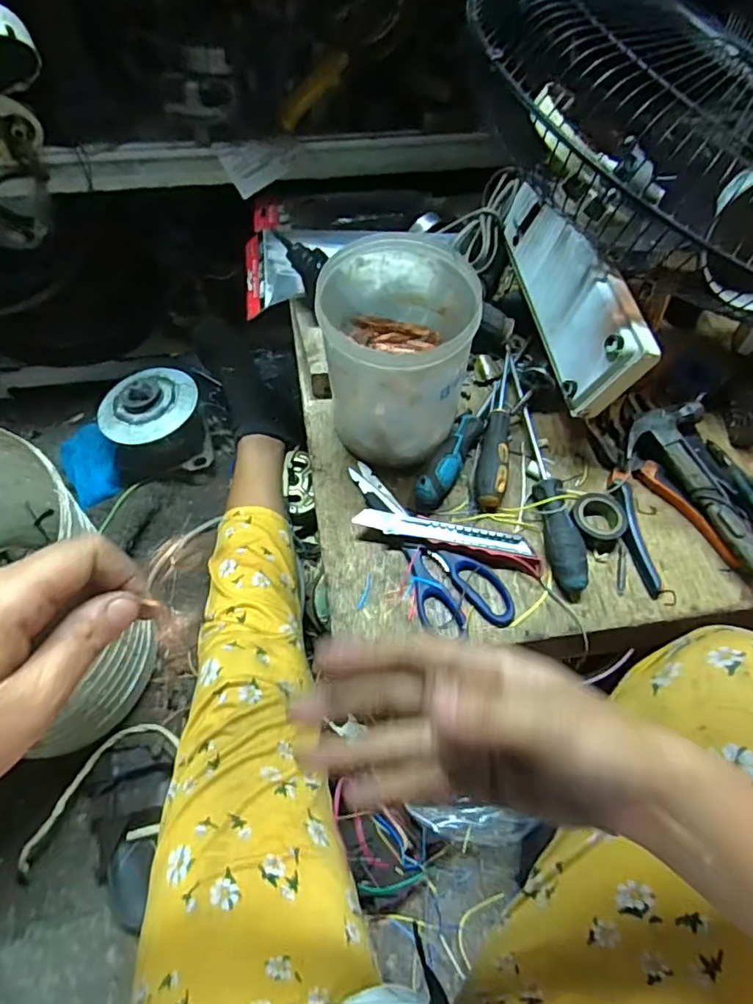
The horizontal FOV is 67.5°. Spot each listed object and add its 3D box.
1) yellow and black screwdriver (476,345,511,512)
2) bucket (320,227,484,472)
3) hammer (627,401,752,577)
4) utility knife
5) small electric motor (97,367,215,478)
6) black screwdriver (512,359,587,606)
[{"bbox_3d":[0.131,-0.083,0.600,0.027,0.026,0.197,11,61,4],"label":"yellow and black screwdriver"},{"bbox_3d":[0.016,-0.134,0.533,0.130,0.162,0.142,-5,61,-5],"label":"bucket"},{"bbox_3d":[0.334,-0.007,0.562,0.098,0.039,0.209,-26,65,-15],"label":"hammer"},{"bbox_3d":[0.071,0.033,0.539,0.180,0.022,0.034,14,62,6],"label":"utility knife"},{"bbox_3d":[-0.349,-0.125,0.892,0.141,0.123,0.135,1,61,-1],"label":"small electric motor"},{"bbox_3d":[0.165,-0.034,0.575,0.030,0.028,0.269,-6,61,-5],"label":"black screwdriver"}]

